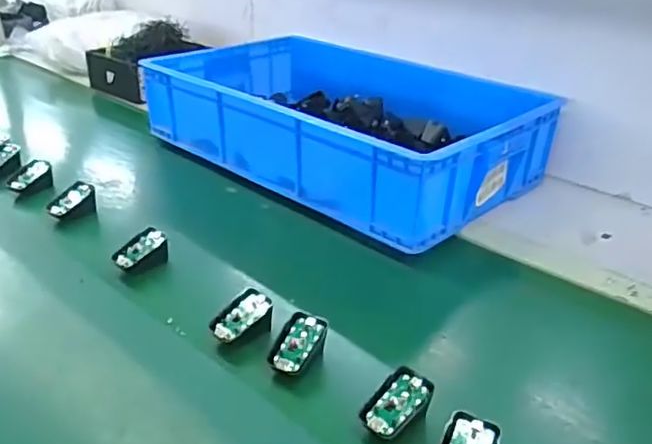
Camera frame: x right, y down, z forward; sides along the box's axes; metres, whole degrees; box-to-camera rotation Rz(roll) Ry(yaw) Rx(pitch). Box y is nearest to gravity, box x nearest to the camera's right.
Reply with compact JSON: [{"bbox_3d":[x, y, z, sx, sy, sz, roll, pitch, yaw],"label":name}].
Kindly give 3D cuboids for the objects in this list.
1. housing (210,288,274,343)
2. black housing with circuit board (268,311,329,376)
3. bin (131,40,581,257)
[{"bbox_3d":[-0.093,0.106,0.668,0.068,0.039,0.050,-16,33,-27],"label":"housing"},{"bbox_3d":[-0.030,0.130,0.632,0.044,0.037,0.065,16,33,26],"label":"black housing with circuit board"},{"bbox_3d":[0.030,-0.198,1.096,0.442,0.135,0.669,-26,39,-38],"label":"bin"}]

